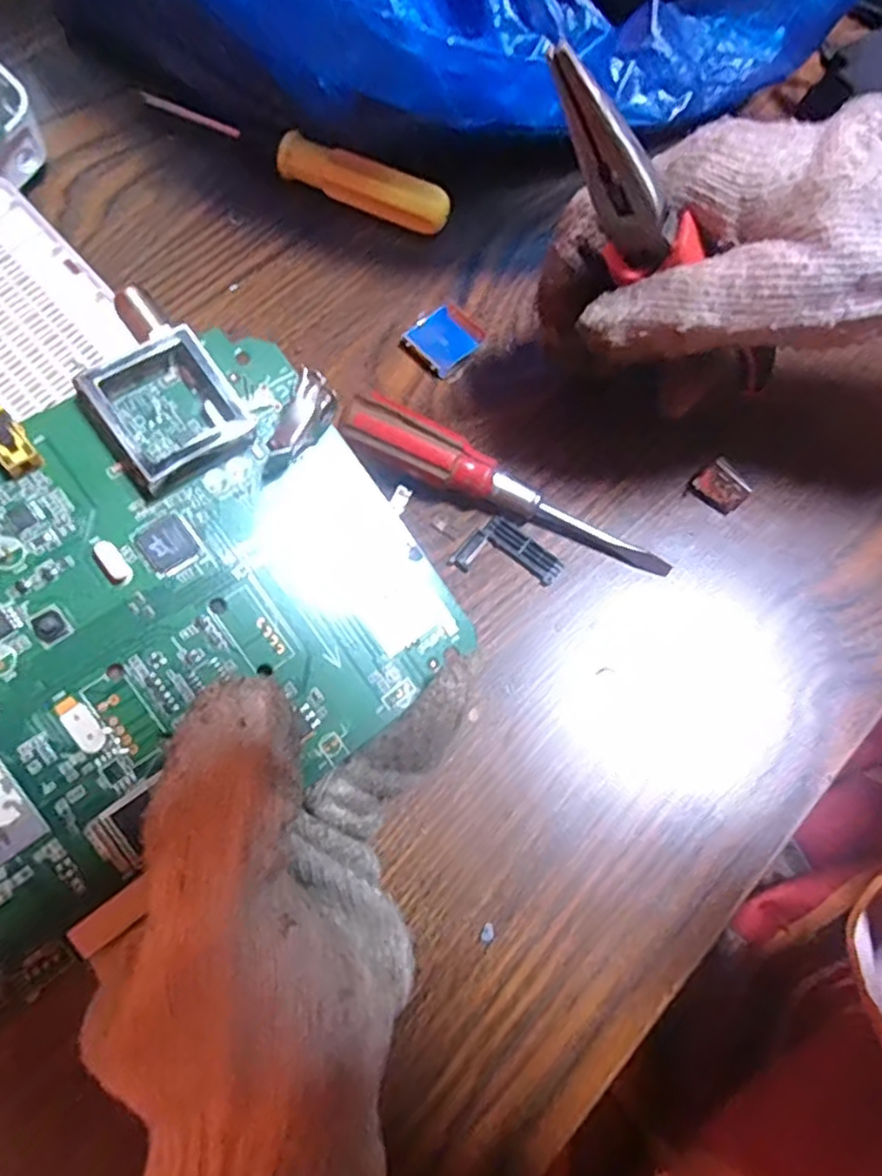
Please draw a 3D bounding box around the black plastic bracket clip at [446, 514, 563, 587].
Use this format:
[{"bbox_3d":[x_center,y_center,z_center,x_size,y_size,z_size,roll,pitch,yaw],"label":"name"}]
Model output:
[{"bbox_3d":[0.027,-0.011,0.276,0.038,0.004,0.028,36,74,9],"label":"black plastic bracket clip"}]

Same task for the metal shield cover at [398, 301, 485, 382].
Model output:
[{"bbox_3d":[0.001,-0.111,0.306,0.027,0.006,0.033,41,75,11],"label":"metal shield cover"}]

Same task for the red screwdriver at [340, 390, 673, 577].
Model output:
[{"bbox_3d":[0.028,-0.042,0.274,0.136,0.025,0.023,20,72,5],"label":"red screwdriver"}]

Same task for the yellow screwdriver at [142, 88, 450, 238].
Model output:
[{"bbox_3d":[-0.068,-0.200,0.321,0.151,0.020,0.018,22,72,5],"label":"yellow screwdriver"}]

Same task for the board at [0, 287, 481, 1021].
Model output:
[{"bbox_3d":[-0.079,0.013,0.145,0.159,0.012,0.105,-37,92,-21],"label":"board"}]

